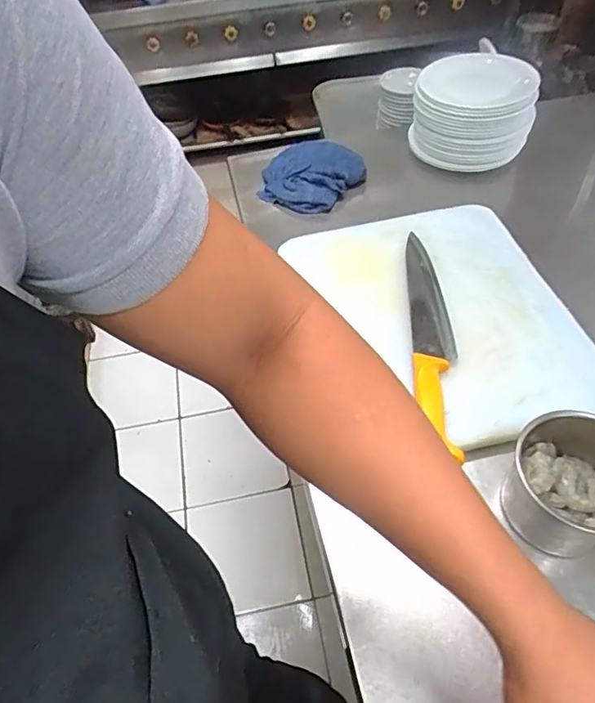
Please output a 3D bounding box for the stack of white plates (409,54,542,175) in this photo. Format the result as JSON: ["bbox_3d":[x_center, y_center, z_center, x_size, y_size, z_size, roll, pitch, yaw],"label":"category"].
[{"bbox_3d":[0.303,-0.421,0.908,0.198,0.123,0.194,11,53,14],"label":"stack of white plates"}]

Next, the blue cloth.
[{"bbox_3d":[0.027,-0.306,0.899,0.145,0.038,0.182,36,62,29],"label":"blue cloth"}]

